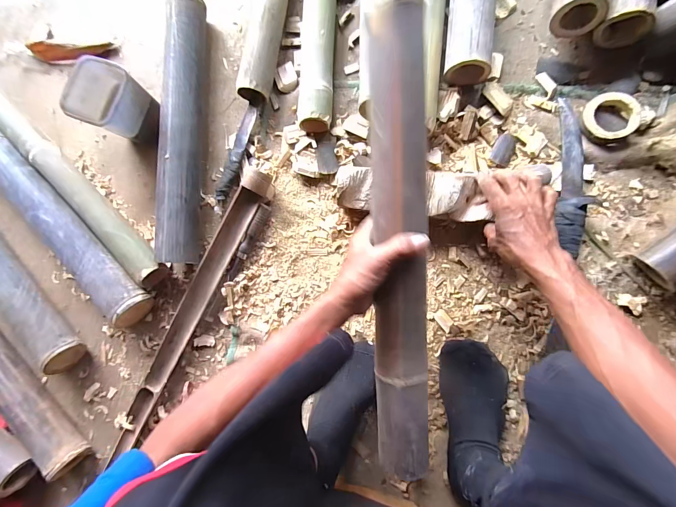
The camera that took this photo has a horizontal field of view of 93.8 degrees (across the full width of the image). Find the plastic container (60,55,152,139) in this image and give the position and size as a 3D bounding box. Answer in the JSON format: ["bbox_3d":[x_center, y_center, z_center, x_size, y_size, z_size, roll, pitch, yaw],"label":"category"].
[{"bbox_3d":[-0.428,-0.289,0.589,0.104,0.074,0.115,29,91,10],"label":"plastic container"}]

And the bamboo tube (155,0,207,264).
[{"bbox_3d":[-0.287,-0.226,0.592,0.061,0.073,0.482,3,87,10],"label":"bamboo tube"}]

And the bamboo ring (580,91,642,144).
[{"bbox_3d":[0.437,-0.218,0.512,0.073,0.033,0.077,-1,86,10],"label":"bamboo ring"}]

